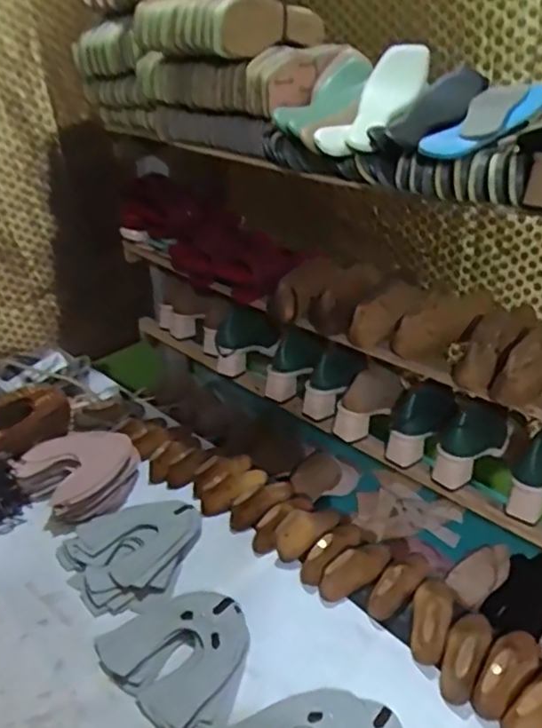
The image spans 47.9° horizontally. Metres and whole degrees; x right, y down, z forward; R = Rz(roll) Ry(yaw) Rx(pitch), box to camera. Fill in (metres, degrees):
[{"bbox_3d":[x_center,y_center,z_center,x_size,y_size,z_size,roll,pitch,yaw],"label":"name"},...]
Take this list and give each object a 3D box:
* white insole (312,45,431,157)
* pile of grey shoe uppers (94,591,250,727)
[{"bbox_3d":[0.145,-0.363,0.854,0.079,0.045,0.255,19,60,34],"label":"white insole"},{"bbox_3d":[-0.111,0.375,0.800,0.170,0.024,0.194,-25,36,-38],"label":"pile of grey shoe uppers"}]

